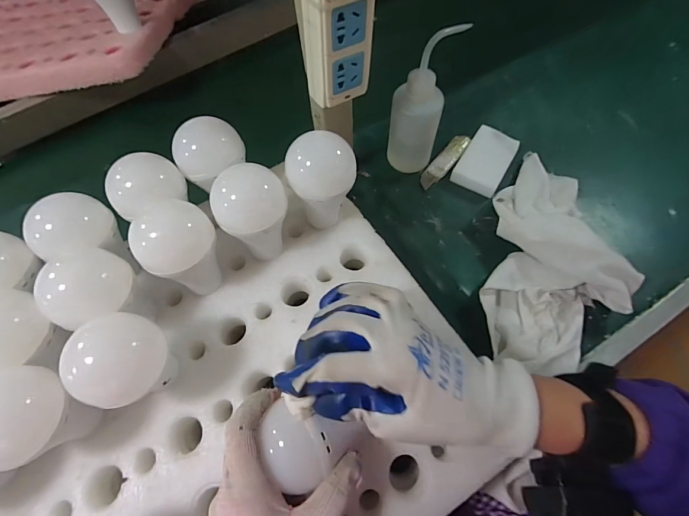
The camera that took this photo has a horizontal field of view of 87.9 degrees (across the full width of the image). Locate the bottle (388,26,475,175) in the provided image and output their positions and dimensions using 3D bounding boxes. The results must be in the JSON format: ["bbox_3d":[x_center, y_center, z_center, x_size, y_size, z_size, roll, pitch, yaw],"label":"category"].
[{"bbox_3d":[0.092,-0.187,0.445,0.061,0.167,0.075,12,65,9],"label":"bottle"}]

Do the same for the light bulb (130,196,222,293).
[{"bbox_3d":[-0.144,-0.004,0.330,0.066,0.091,0.063,-36,67,-14],"label":"light bulb"}]

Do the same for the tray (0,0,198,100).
[{"bbox_3d":[-0.554,-0.395,0.625,0.561,0.048,0.389,-5,58,6],"label":"tray"}]

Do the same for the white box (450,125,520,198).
[{"bbox_3d":[0.197,-0.135,0.499,0.061,0.016,0.100,30,69,14],"label":"white box"}]

